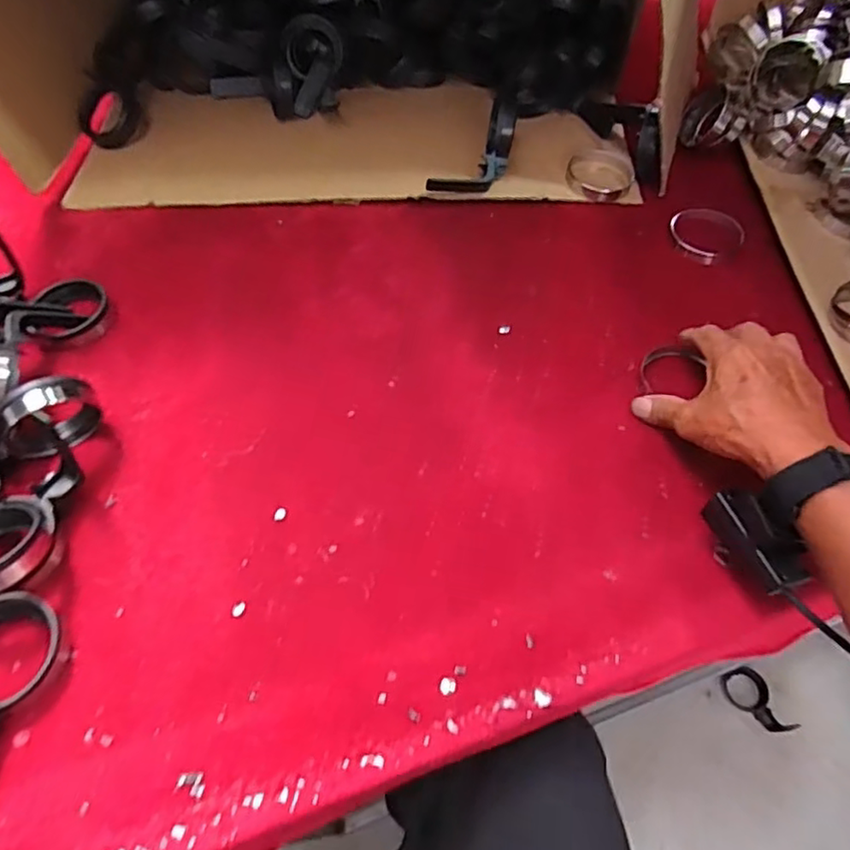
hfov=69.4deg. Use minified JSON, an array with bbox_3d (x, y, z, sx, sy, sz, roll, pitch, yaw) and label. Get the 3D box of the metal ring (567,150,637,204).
[{"bbox_3d":[0.193,-0.274,0.677,0.072,0.016,0.086,15,59,8],"label":"metal ring"}]

